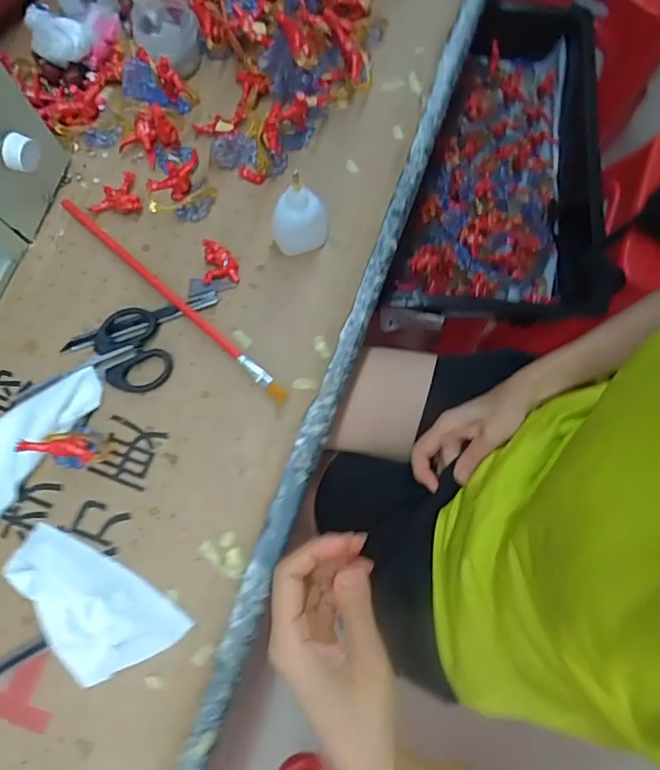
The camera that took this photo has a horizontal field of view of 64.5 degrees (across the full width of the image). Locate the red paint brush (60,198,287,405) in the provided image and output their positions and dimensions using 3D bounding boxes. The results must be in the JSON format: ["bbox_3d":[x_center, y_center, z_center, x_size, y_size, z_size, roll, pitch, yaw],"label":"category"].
[{"bbox_3d":[-0.130,-0.074,0.428,0.253,0.017,0.012,41,81,7],"label":"red paint brush"}]

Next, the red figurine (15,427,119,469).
[{"bbox_3d":[-0.193,0.046,0.388,0.051,0.042,0.028,-6,79,-2],"label":"red figurine"}]

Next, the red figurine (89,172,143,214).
[{"bbox_3d":[-0.185,-0.161,0.448,0.044,0.015,0.031,-13,79,-4],"label":"red figurine"}]

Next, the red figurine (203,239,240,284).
[{"bbox_3d":[-0.091,-0.101,0.435,0.028,0.017,0.034,-2,79,-1],"label":"red figurine"}]

